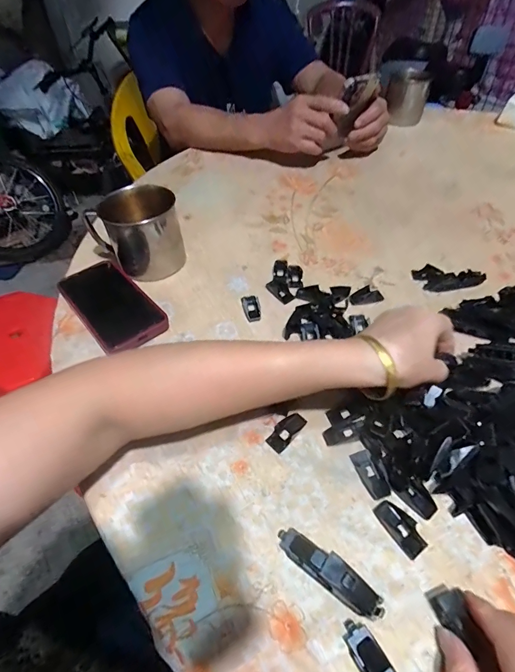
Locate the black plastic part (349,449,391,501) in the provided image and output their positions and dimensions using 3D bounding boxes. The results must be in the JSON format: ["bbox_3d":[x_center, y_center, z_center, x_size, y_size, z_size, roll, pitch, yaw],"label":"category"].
[{"bbox_3d":[0.097,0.119,0.313,0.018,0.007,0.041,-15,50,-11],"label":"black plastic part"}]

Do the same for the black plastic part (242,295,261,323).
[{"bbox_3d":[-0.006,-0.033,0.437,0.020,0.004,0.041,-11,50,-8],"label":"black plastic part"}]

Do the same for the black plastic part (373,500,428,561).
[{"bbox_3d":[0.114,0.152,0.287,0.022,0.004,0.041,-27,54,-21],"label":"black plastic part"}]

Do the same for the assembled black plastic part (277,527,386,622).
[{"bbox_3d":[0.051,0.170,0.262,0.083,0.022,0.019,31,56,25],"label":"assembled black plastic part"}]

